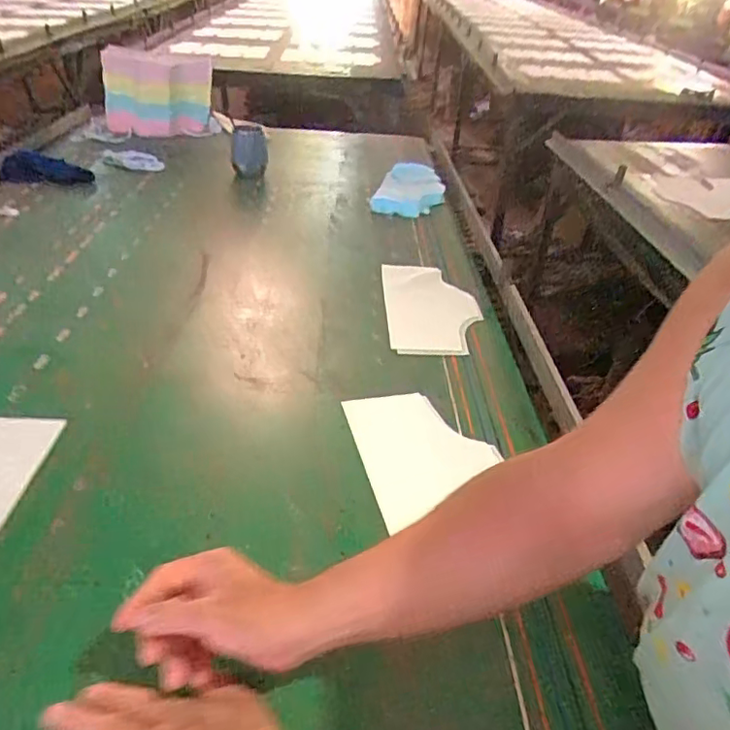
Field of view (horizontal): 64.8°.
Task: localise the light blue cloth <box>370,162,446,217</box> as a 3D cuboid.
[{"bbox_3d":[0.129,-0.492,1.599,0.182,0.046,0.349,9,37,6],"label":"light blue cloth"}]

